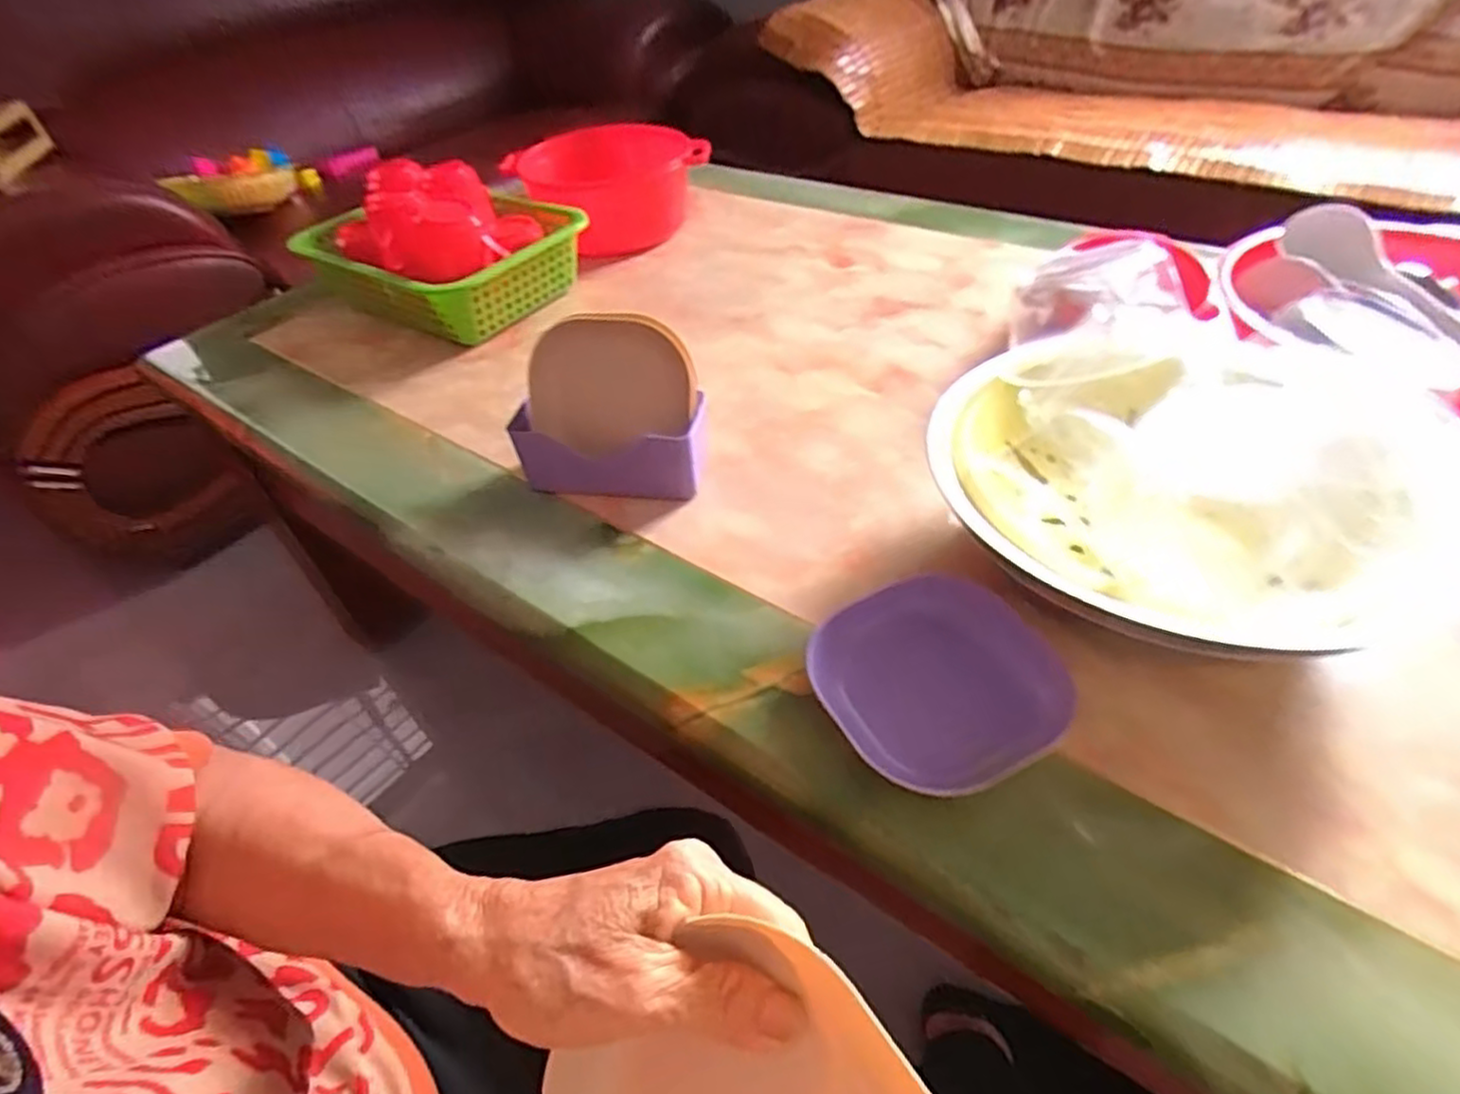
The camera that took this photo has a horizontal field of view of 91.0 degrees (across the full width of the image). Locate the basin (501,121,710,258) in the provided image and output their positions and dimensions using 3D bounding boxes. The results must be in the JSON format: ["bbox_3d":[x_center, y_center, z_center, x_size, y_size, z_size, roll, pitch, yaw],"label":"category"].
[{"bbox_3d":[-0.160,-0.470,0.939,0.220,0.103,0.210,-4,45,4],"label":"basin"}]

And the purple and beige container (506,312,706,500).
[{"bbox_3d":[-0.095,-0.100,0.548,0.148,0.118,0.074,4,46,11],"label":"purple and beige container"}]

